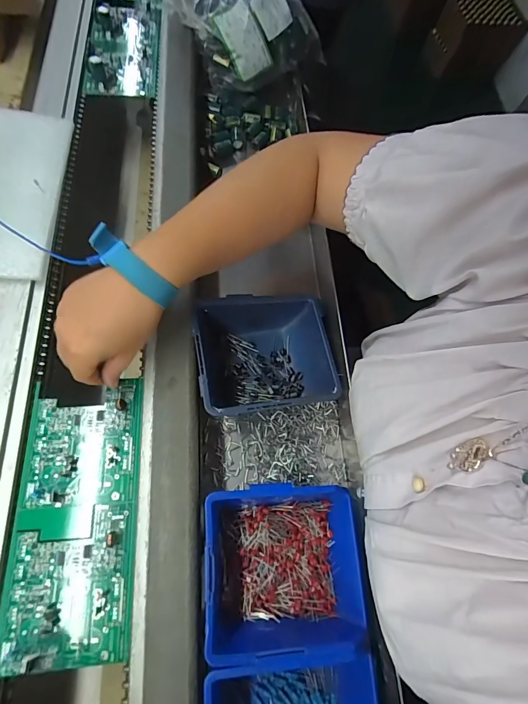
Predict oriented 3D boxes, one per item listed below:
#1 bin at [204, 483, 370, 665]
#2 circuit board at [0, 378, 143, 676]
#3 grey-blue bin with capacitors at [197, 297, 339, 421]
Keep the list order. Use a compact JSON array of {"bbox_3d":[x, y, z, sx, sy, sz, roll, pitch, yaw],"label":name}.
[{"bbox_3d":[0.018,0.182,0.323,0.129,0.066,0.119,-1,69,-4],"label":"bin"},{"bbox_3d":[-0.155,0.131,0.309,0.096,0.006,0.212,-1,68,-4],"label":"circuit board"},{"bbox_3d":[0.007,0.004,0.392,0.145,0.072,0.124,-8,69,-6],"label":"grey-blue bin with capacitors"}]

